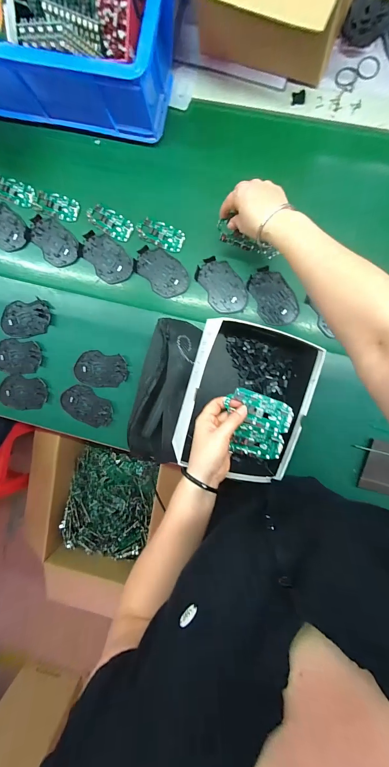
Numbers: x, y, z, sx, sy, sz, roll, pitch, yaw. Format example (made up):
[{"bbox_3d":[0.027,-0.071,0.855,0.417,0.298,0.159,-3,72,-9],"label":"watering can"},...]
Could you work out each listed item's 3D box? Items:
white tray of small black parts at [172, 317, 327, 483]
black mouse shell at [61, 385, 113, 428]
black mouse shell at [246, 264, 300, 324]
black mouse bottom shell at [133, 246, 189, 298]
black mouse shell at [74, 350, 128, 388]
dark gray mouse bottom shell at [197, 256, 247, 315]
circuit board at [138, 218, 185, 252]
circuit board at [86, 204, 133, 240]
[{"bbox_3d":[0.089,0.033,0.512,0.202,0.069,0.275,16,97,5],"label":"white tray of small black parts"},{"bbox_3d":[-0.229,0.050,0.609,0.113,0.008,0.071,37,98,2],"label":"black mouse shell"},{"bbox_3d":[0.151,-0.168,0.546,0.070,0.015,0.114,-23,92,8],"label":"black mouse shell"},{"bbox_3d":[-0.067,-0.223,0.565,0.116,0.007,0.073,40,98,2],"label":"black mouse bottom shell"},{"bbox_3d":[-0.197,-0.028,0.592,0.110,0.015,0.073,10,96,6],"label":"black mouse shell"},{"bbox_3d":[0.054,-0.191,0.554,0.072,0.007,0.114,-31,91,9],"label":"dark gray mouse bottom shell"},{"bbox_3d":[-0.067,-0.294,0.559,0.095,0.005,0.044,22,97,4],"label":"circuit board"},{"bbox_3d":[-0.169,-0.325,0.566,0.098,0.004,0.042,32,98,3],"label":"circuit board"}]

